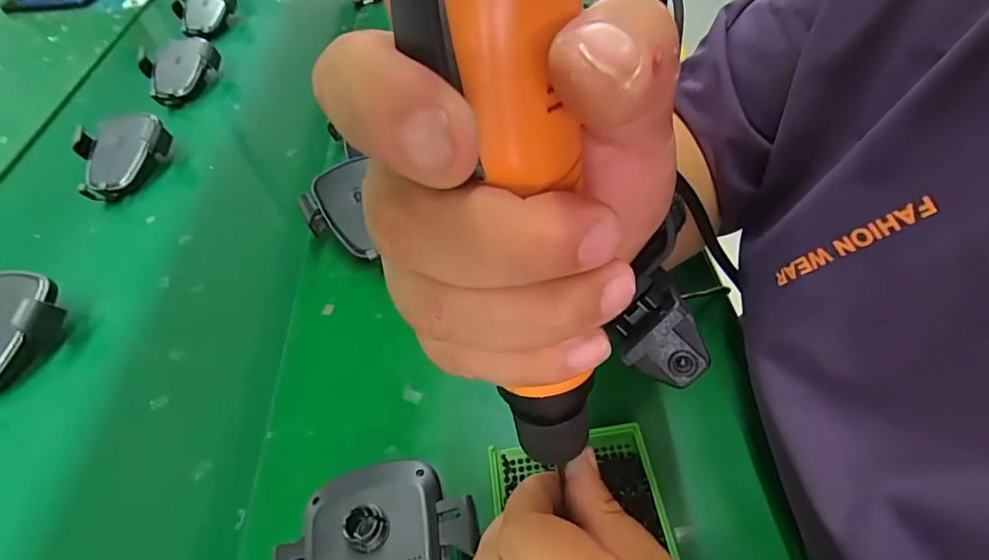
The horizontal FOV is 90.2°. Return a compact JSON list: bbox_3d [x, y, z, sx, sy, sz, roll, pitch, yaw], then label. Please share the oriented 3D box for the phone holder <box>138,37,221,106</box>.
[{"bbox_3d":[-0.413,-0.277,0.652,0.097,0.049,0.088,-36,55,-21],"label":"phone holder"}]

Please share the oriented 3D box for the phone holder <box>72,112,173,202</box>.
[{"bbox_3d":[-0.415,-0.139,0.547,0.081,0.050,0.105,33,61,29],"label":"phone holder"}]

